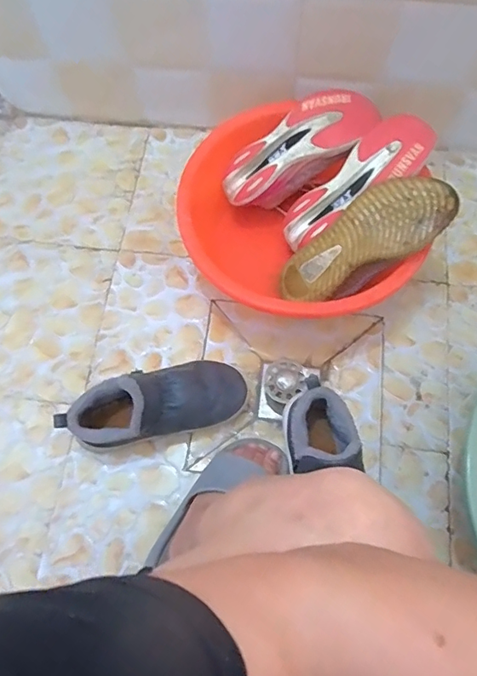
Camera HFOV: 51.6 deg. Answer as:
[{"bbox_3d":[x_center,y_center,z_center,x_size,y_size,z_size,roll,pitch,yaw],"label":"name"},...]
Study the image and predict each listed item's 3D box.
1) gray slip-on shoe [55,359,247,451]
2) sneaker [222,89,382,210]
[{"bbox_3d":[-0.127,0.100,0.775,0.279,0.131,0.104,-14,70,-4],"label":"gray slip-on shoe"},{"bbox_3d":[0.107,-0.322,0.871,0.274,0.092,0.104,-30,68,21],"label":"sneaker"}]

